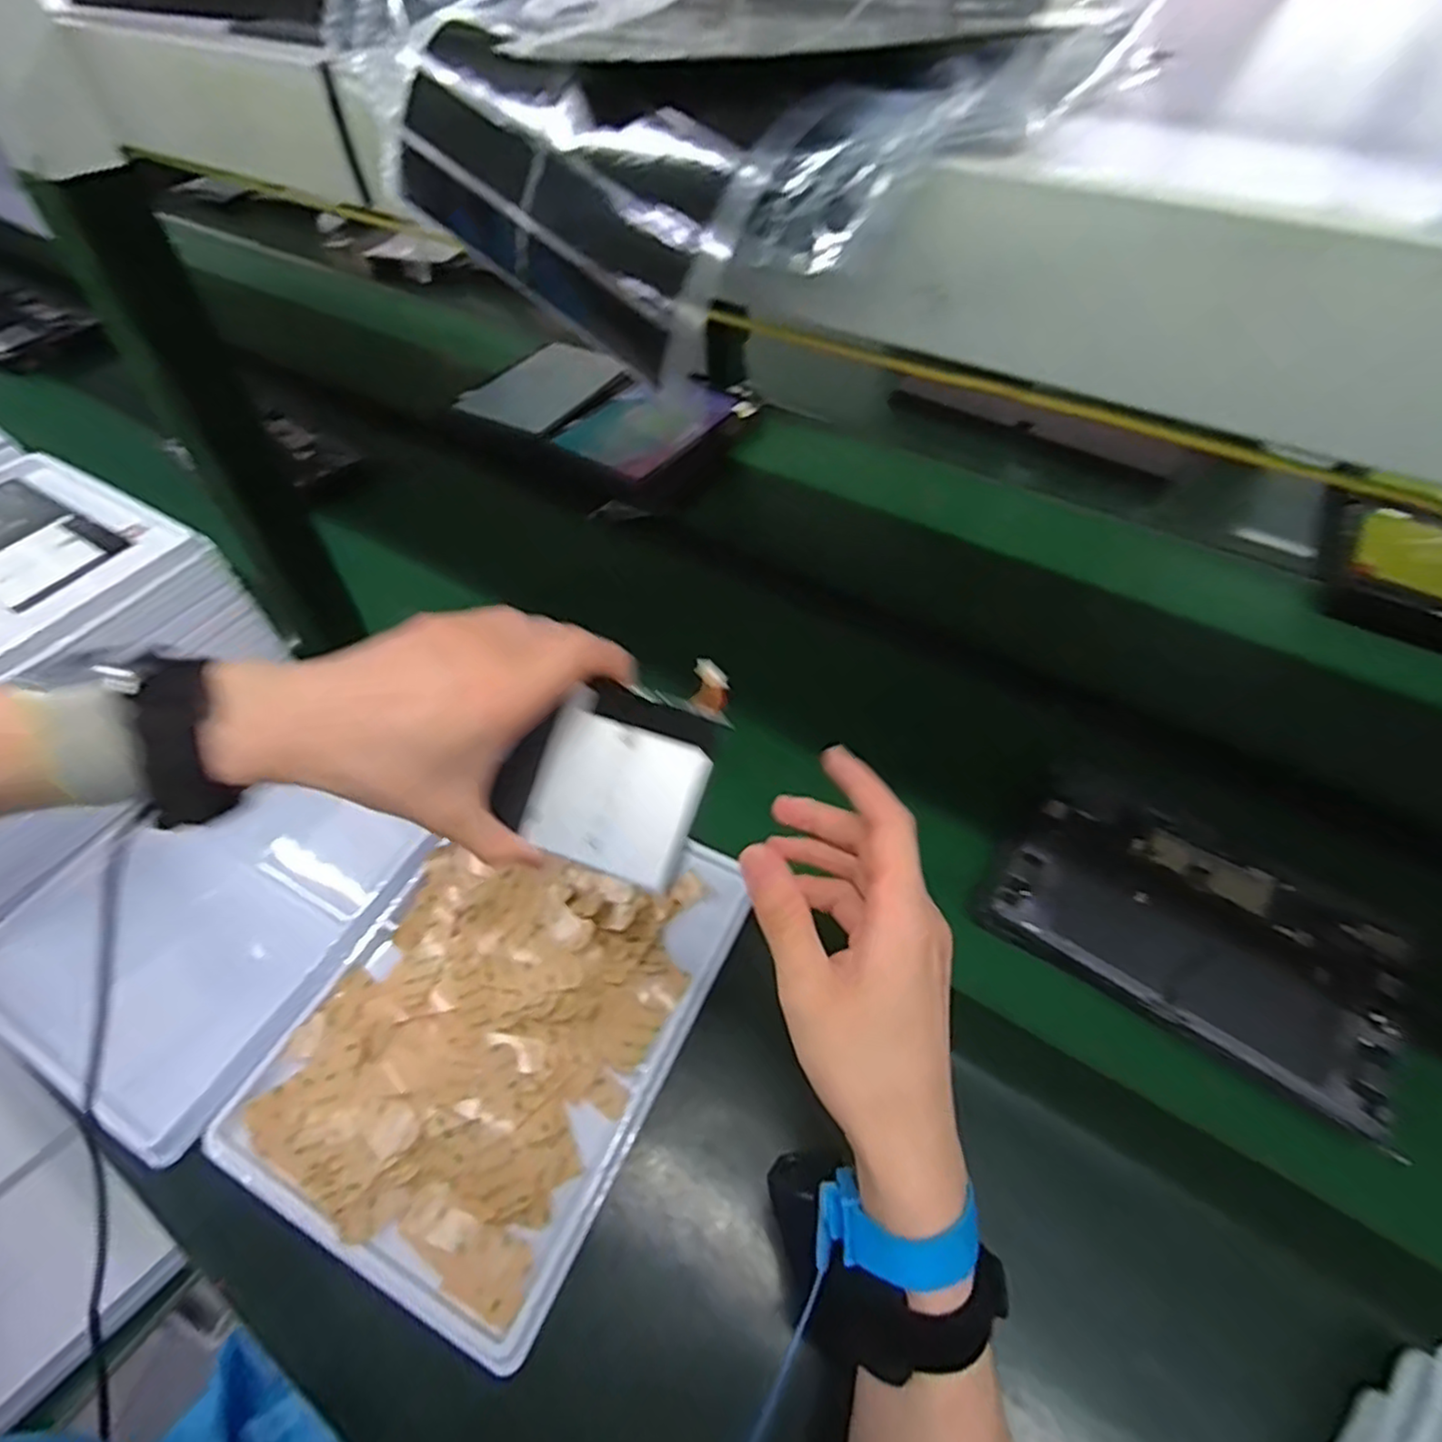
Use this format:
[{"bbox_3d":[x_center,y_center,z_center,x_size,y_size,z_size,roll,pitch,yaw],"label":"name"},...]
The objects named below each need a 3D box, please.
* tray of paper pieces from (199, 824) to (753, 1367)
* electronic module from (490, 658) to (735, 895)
[{"bbox_3d":[-0.156,0.195,0.495,0.246,0.029,0.311,22,58,15],"label":"tray of paper pieces"},{"bbox_3d":[-0.051,0.018,0.353,0.092,0.005,0.110,23,89,2],"label":"electronic module"}]

